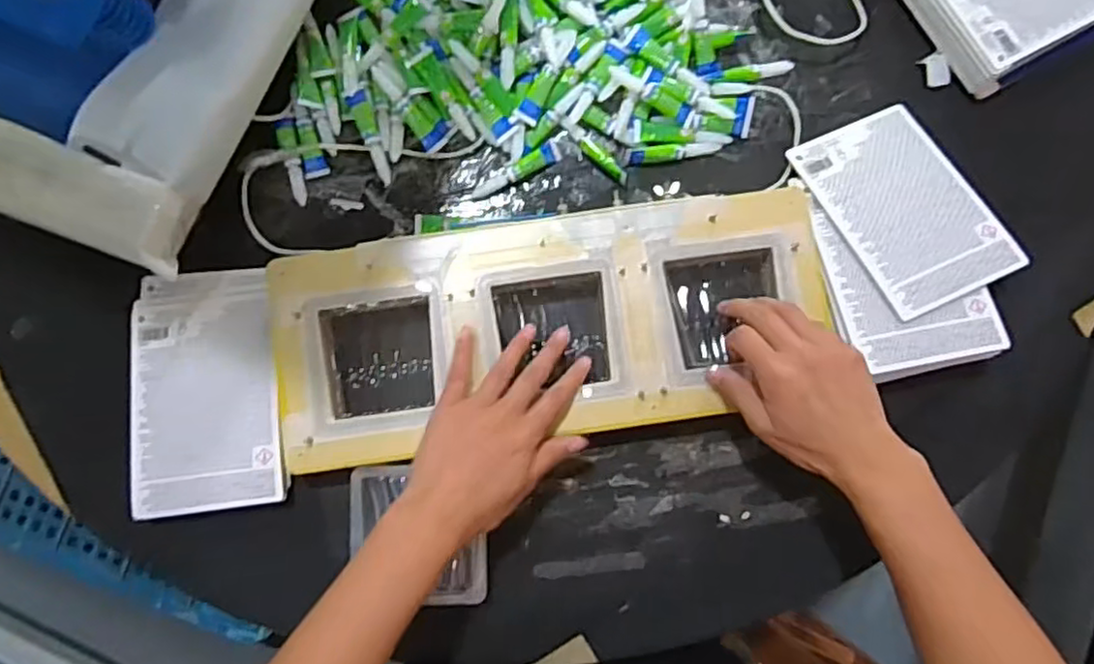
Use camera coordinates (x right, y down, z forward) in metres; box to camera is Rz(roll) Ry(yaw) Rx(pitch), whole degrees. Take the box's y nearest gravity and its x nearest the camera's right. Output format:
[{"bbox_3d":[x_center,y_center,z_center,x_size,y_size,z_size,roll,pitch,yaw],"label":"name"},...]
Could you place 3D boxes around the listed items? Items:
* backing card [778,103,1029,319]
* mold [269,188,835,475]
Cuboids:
[{"bbox_3d":[0.289,-0.103,0.538,0.116,0.007,0.168,-23,70,-5],"label":"backing card"},{"bbox_3d":[0.005,-0.005,0.521,0.419,0.028,0.172,-11,83,-1],"label":"mold"}]

